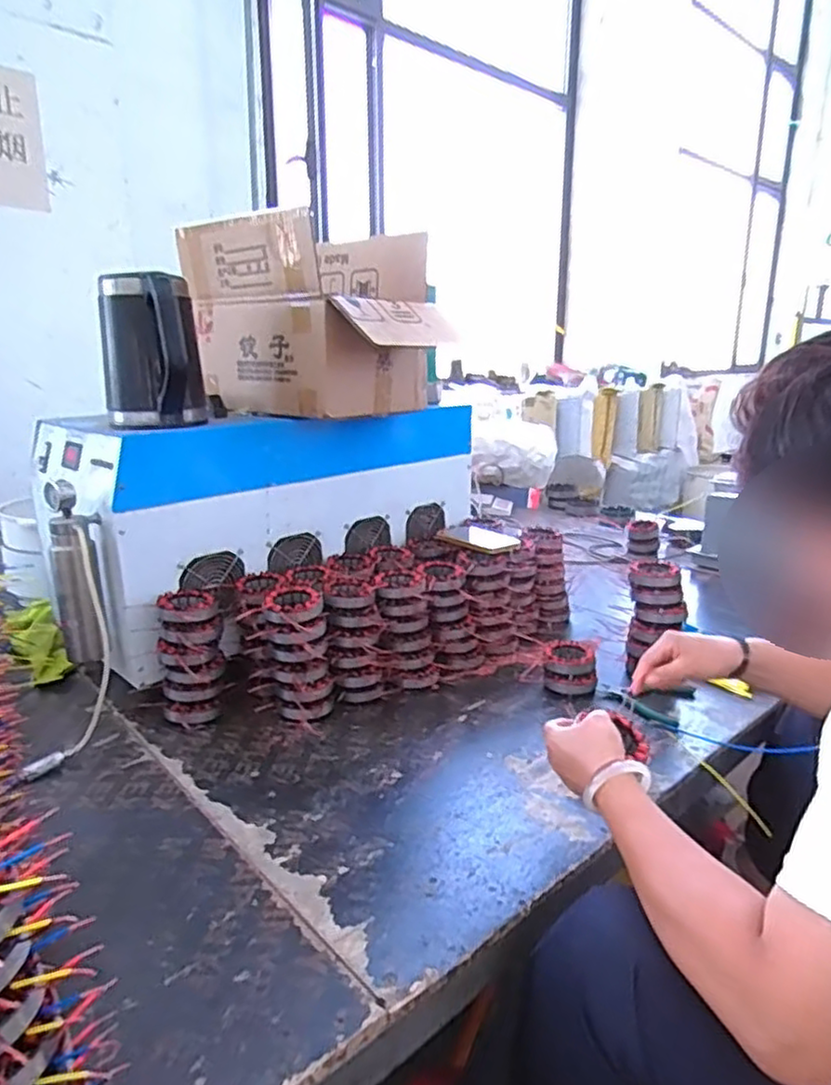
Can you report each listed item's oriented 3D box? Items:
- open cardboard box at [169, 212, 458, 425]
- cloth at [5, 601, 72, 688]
[{"bbox_3d":[-0.178,-0.394,1.226,0.434,0.292,0.291,12,19,33],"label":"open cardboard box"},{"bbox_3d":[-0.655,0.170,1.189,0.088,0.103,0.140,-12,20,-38],"label":"cloth"}]

